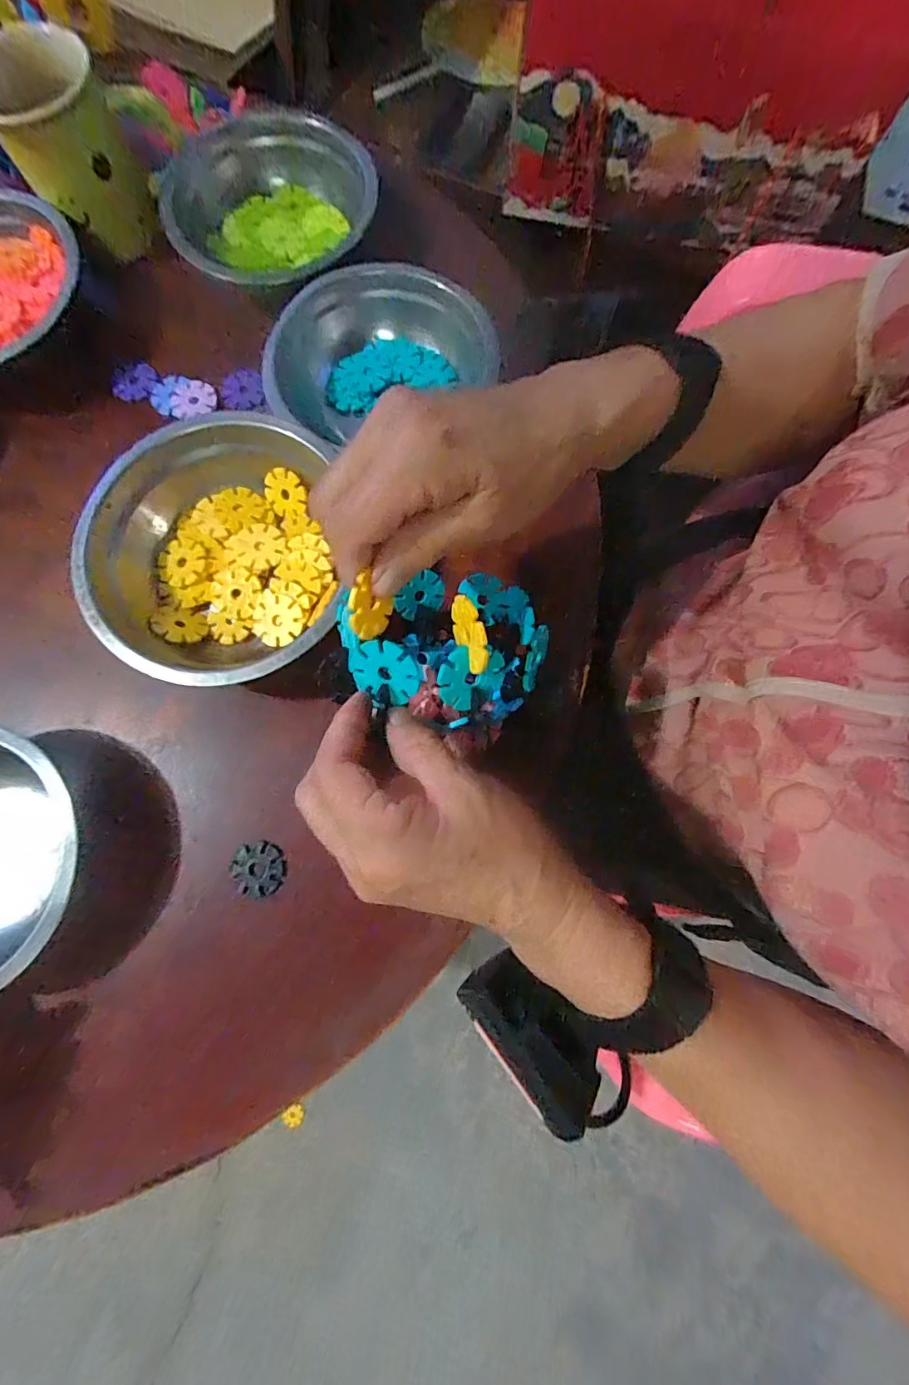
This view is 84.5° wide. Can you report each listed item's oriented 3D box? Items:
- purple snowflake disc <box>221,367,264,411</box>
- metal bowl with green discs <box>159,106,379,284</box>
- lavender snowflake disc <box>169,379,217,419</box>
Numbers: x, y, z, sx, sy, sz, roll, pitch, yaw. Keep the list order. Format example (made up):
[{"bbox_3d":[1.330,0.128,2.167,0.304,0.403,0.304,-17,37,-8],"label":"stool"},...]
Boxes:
[{"bbox_3d":[-0.153,-0.219,0.361,0.029,0.004,0.031,0,89,3],"label":"purple snowflake disc"},{"bbox_3d":[-0.125,-0.341,0.357,0.133,0.040,0.138,0,80,0],"label":"metal bowl with green discs"},{"bbox_3d":[-0.187,-0.210,0.357,0.033,0.004,0.031,0,80,0],"label":"lavender snowflake disc"}]

